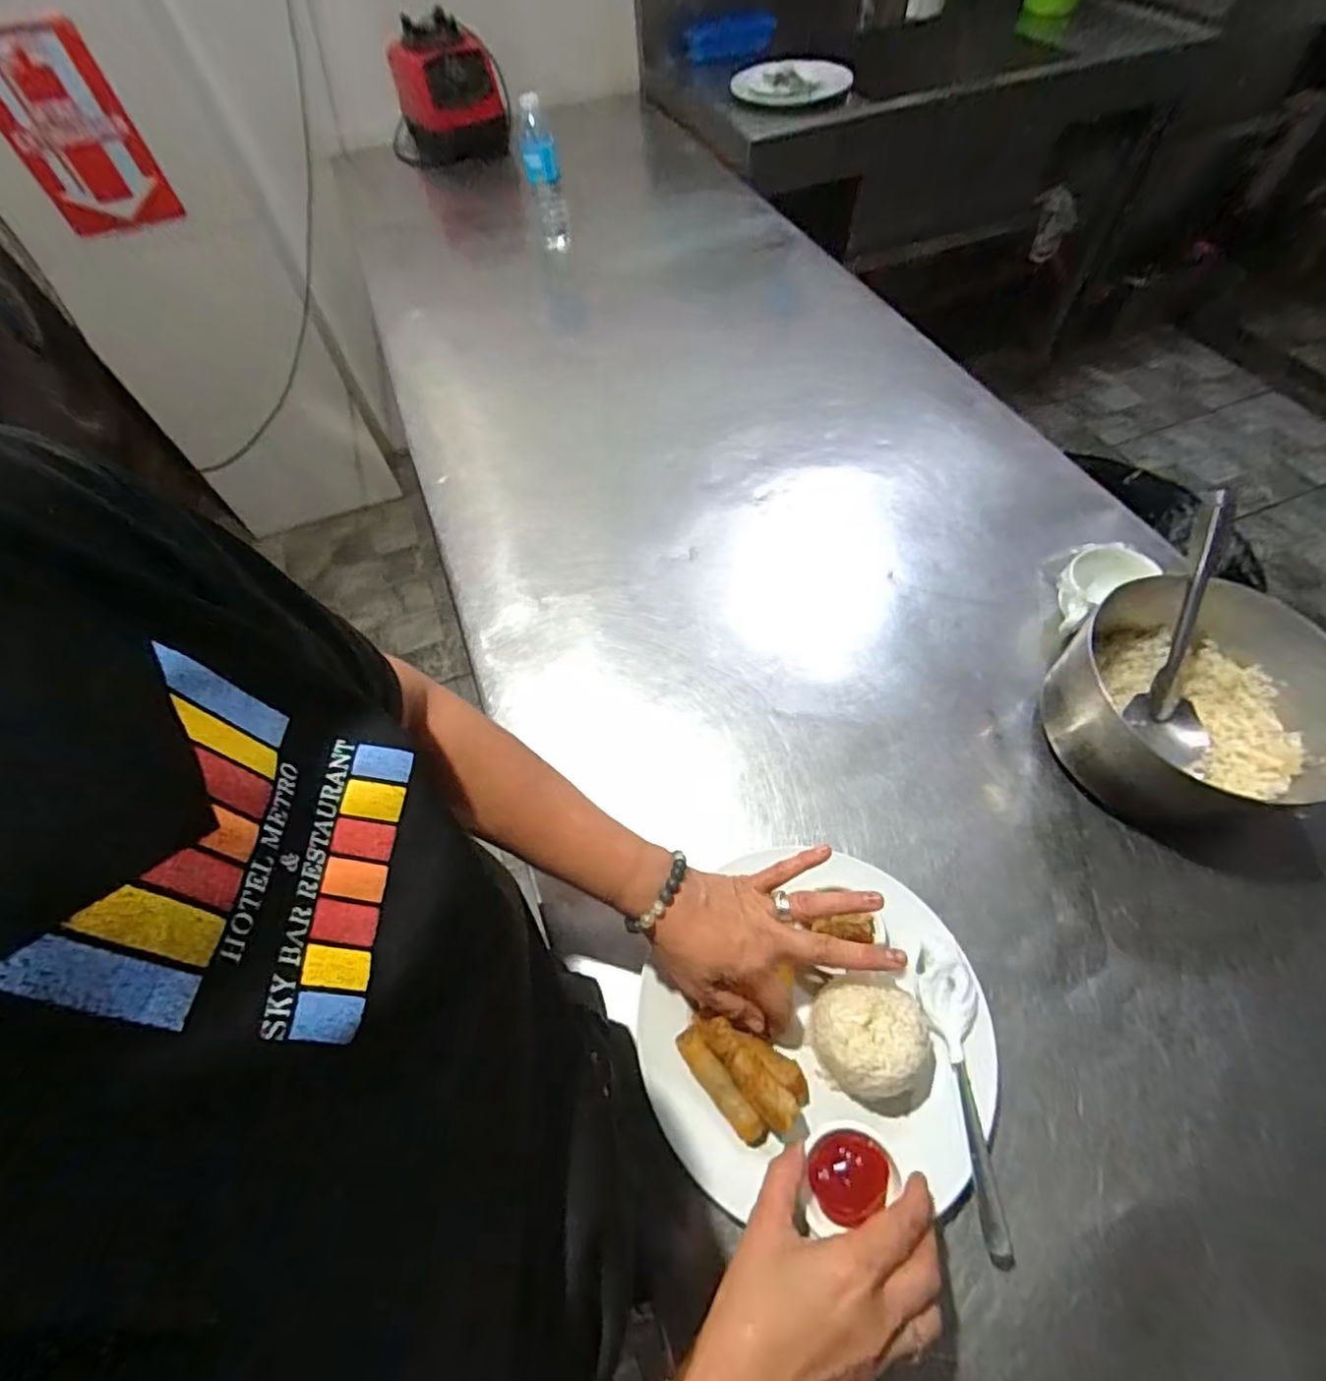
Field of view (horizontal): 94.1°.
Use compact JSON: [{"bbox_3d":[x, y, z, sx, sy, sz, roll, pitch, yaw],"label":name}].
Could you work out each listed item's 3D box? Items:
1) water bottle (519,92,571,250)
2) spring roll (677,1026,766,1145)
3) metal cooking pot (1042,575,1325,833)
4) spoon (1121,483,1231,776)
[{"bbox_3d":[-0.204,-0.875,1.064,0.063,0.210,0.070,-10,59,-3],"label":"water bottle"},{"bbox_3d":[0.041,0.281,0.438,0.019,0.030,0.084,-34,64,-16],"label":"spring roll"},{"bbox_3d":[0.471,0.016,0.555,0.208,0.109,0.197,-1,59,2],"label":"metal cooking pot"},{"bbox_3d":[0.469,-0.051,0.546,0.051,0.046,0.242,6,100,7],"label":"spoon"}]

